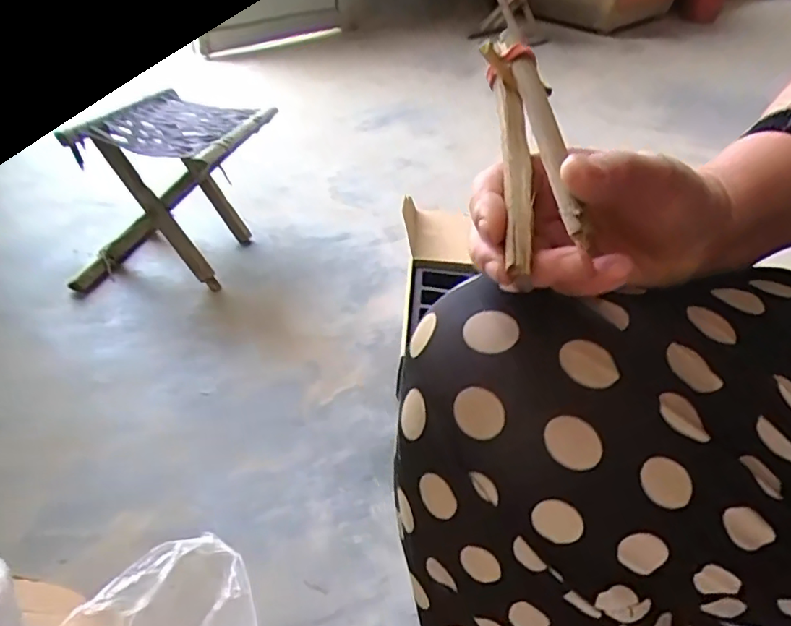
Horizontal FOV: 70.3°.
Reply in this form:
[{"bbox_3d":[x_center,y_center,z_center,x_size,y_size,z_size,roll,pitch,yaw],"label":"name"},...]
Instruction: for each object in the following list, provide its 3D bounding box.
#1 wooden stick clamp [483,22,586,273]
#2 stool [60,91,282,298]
[{"bbox_3d":[0.059,-0.081,0.256,0.032,0.027,0.130,2,62,-4],"label":"wooden stick clamp"},{"bbox_3d":[-0.412,-0.231,1.065,0.292,0.250,0.350,5,36,1],"label":"stool"}]

